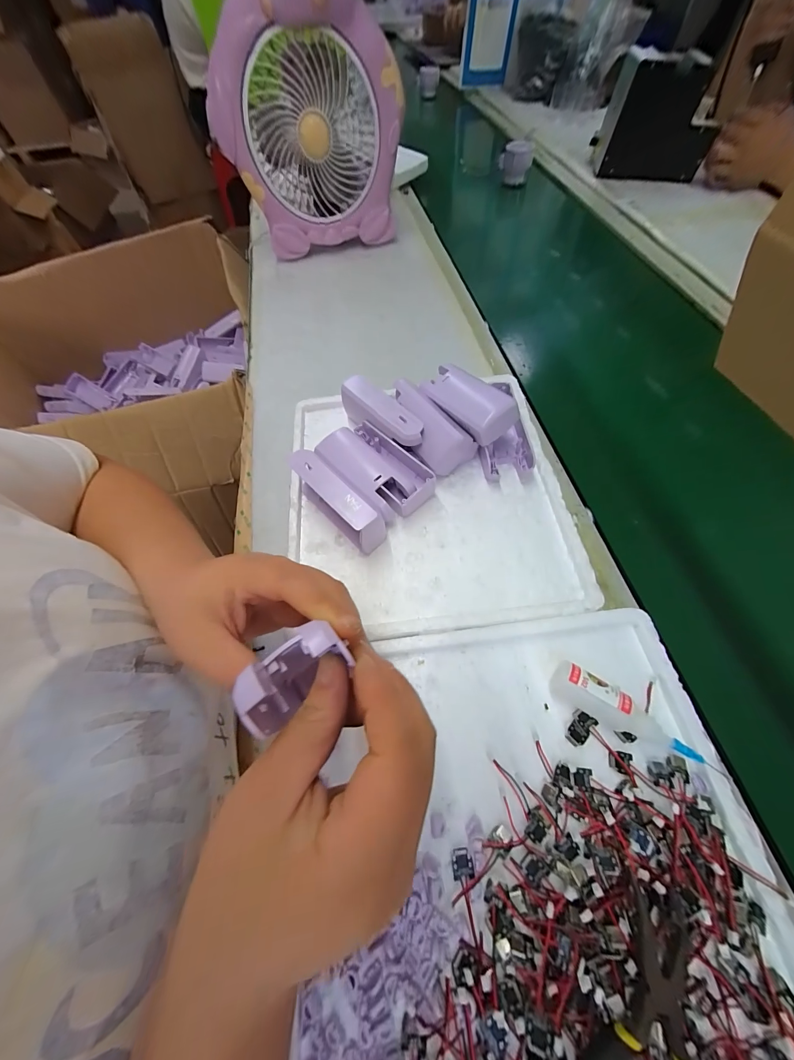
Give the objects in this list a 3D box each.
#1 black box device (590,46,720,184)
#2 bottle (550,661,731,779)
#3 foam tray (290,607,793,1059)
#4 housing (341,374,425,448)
[{"bbox_3d":[0.503,-0.785,0.651,0.185,0.147,0.125,9,63,8],"label":"black box device"},{"bbox_3d":[0.149,0.122,0.222,0.089,0.024,0.022,29,66,18],"label":"bottle"},{"bbox_3d":[0.074,0.191,0.206,0.266,0.040,0.255,-7,60,-1],"label":"foam tray"},{"bbox_3d":[-0.015,-0.110,0.346,0.033,0.045,0.106,-38,67,-16],"label":"housing"}]

